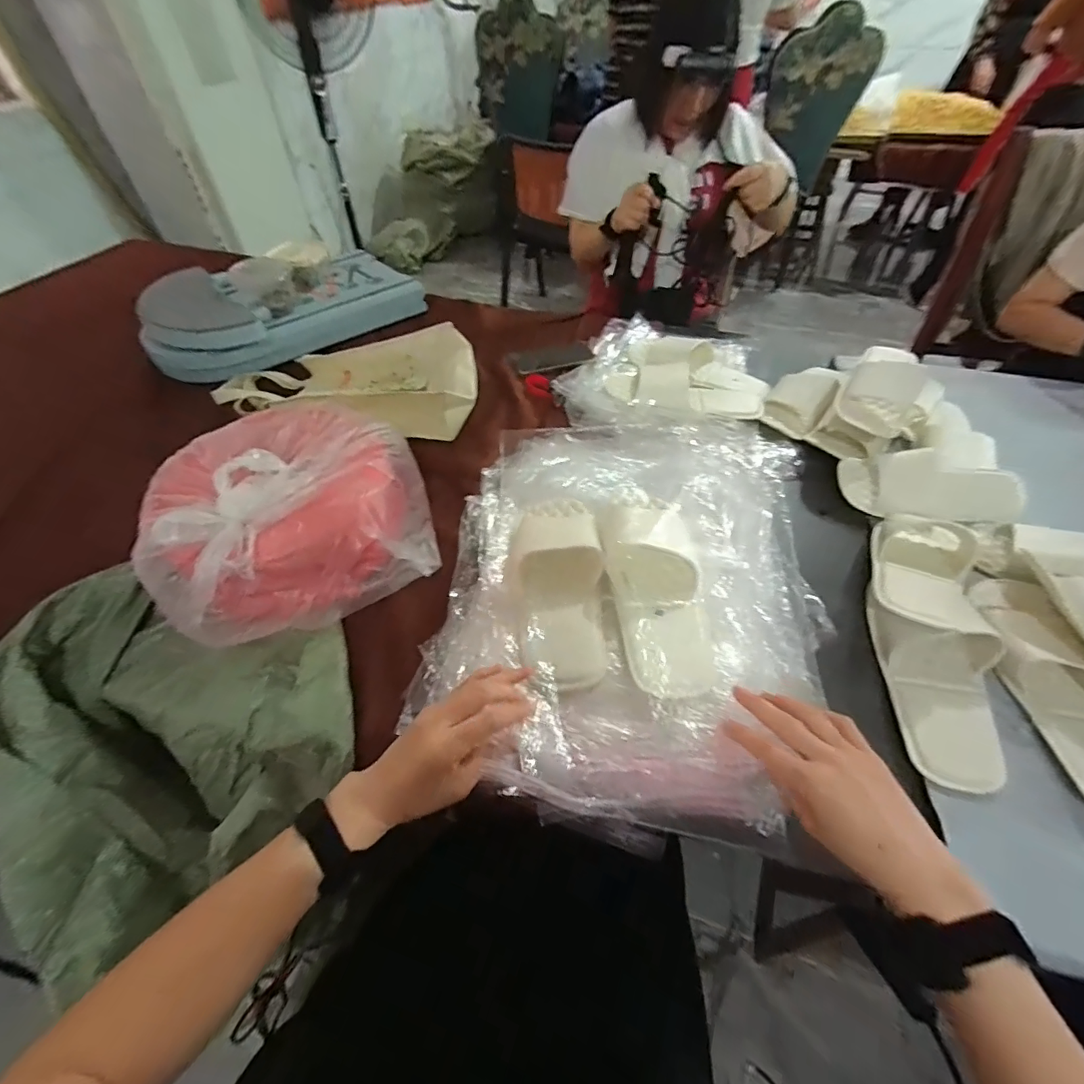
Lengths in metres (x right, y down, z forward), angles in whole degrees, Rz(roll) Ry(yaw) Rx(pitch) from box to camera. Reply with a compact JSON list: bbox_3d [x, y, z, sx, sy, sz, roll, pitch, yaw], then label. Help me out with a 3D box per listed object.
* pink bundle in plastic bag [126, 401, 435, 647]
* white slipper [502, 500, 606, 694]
[{"bbox_3d":[-0.319,-0.046,0.627,0.321,0.148,0.279,-20,53,-16],"label":"pink bundle in plastic bag"},{"bbox_3d":[0.015,0.041,0.557,0.108,0.056,0.249,1,50,0],"label":"white slipper"}]

